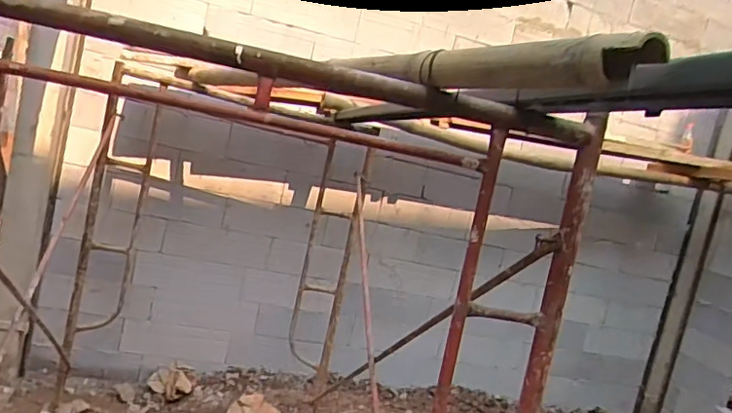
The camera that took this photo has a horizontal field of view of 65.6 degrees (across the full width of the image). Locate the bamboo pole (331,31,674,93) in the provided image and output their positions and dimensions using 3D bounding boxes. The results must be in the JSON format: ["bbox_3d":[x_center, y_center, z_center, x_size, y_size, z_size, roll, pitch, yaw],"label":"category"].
[{"bbox_3d":[0.138,-0.221,0.901,0.059,0.063,0.667,8,7,-35],"label":"bamboo pole"}]

